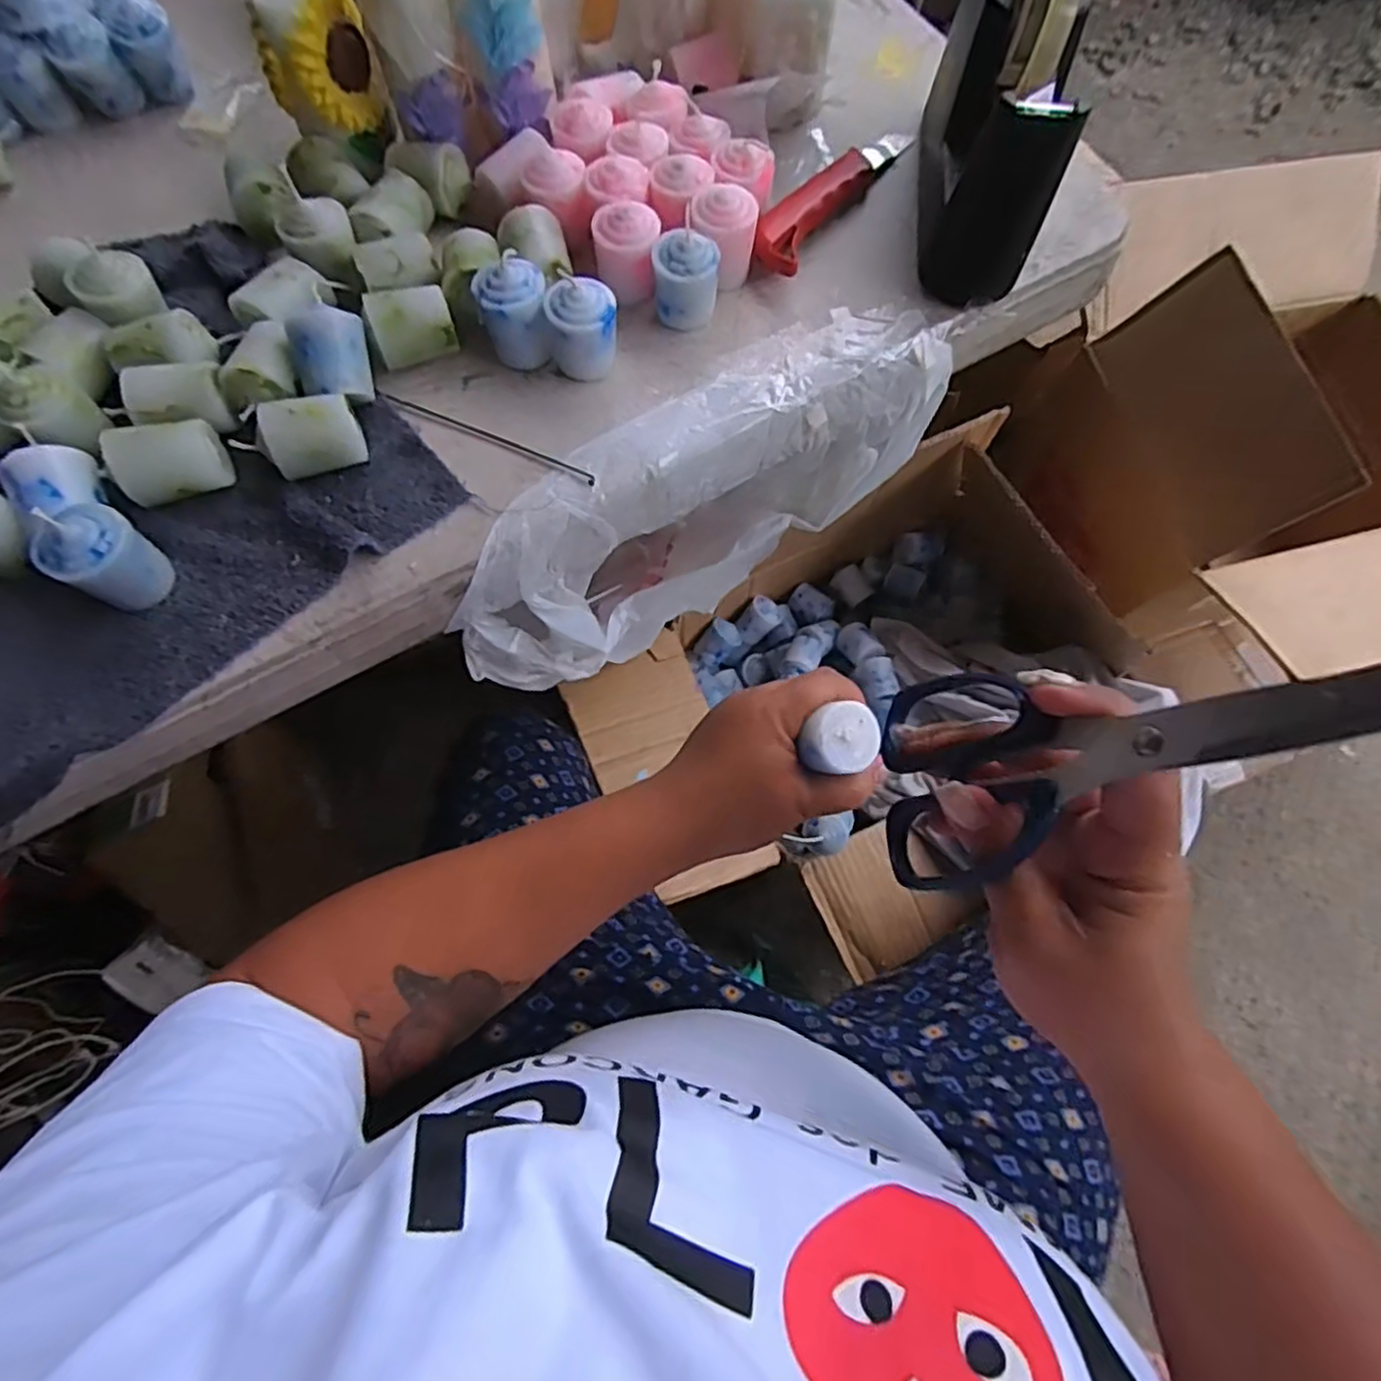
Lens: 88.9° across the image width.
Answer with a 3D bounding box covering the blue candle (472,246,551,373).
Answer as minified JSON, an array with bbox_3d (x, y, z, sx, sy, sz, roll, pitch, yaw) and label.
[{"bbox_3d":[-0.096,-0.209,0.391,0.036,0.049,0.032,-13,71,-5],"label":"blue candle"}]

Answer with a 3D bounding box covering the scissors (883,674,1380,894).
[{"bbox_3d":[0.121,0.018,0.206,0.014,0.180,0.073,14,69,-22],"label":"scissors"}]

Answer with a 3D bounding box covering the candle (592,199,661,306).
[{"bbox_3d":[-0.037,-0.251,0.409,0.036,0.046,0.033,4,71,1],"label":"candle"}]

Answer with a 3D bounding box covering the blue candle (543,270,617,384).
[{"bbox_3d":[-0.059,-0.199,0.390,0.036,0.045,0.033,-3,71,-1],"label":"blue candle"}]

